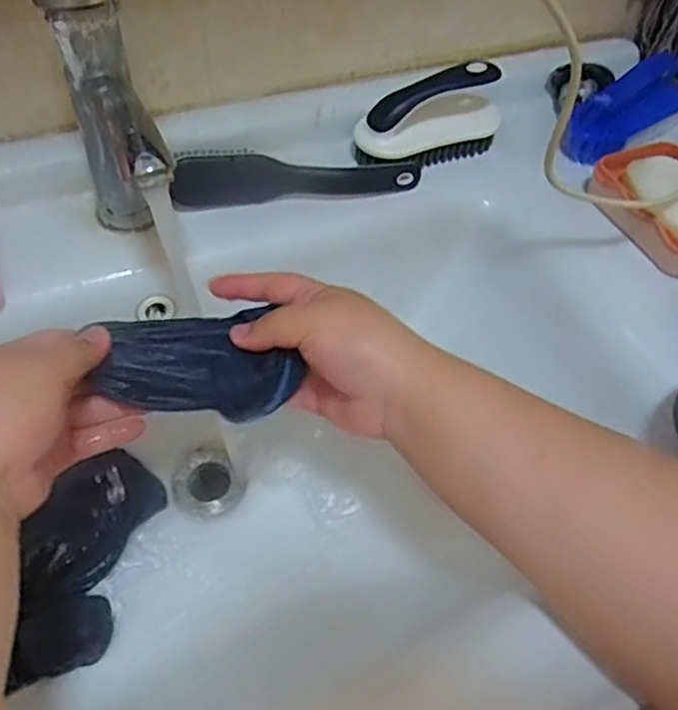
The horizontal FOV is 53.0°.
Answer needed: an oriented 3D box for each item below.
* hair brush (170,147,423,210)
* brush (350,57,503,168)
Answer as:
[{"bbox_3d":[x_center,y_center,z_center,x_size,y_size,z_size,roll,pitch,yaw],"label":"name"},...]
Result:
[{"bbox_3d":[-0.034,-0.146,0.534,0.190,0.036,0.046,-8,53,-11],"label":"hair brush"},{"bbox_3d":[0.076,-0.193,0.552,0.125,0.068,0.051,-21,56,-20],"label":"brush"}]

